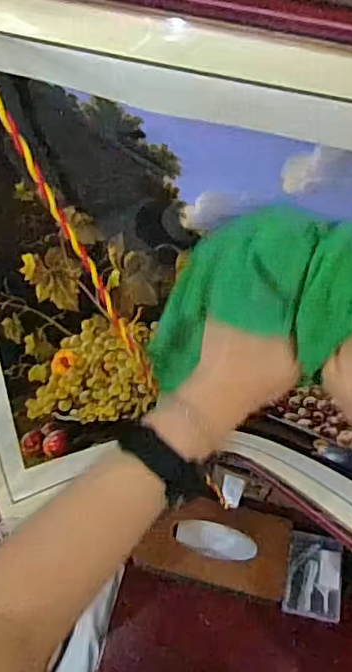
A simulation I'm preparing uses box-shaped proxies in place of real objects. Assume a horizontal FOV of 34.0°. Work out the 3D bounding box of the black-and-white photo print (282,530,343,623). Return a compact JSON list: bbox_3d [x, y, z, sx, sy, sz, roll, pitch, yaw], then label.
[{"bbox_3d":[0.227,0.393,0.942,0.088,0.005,0.128,8,79,8],"label":"black-and-white photo print"}]

